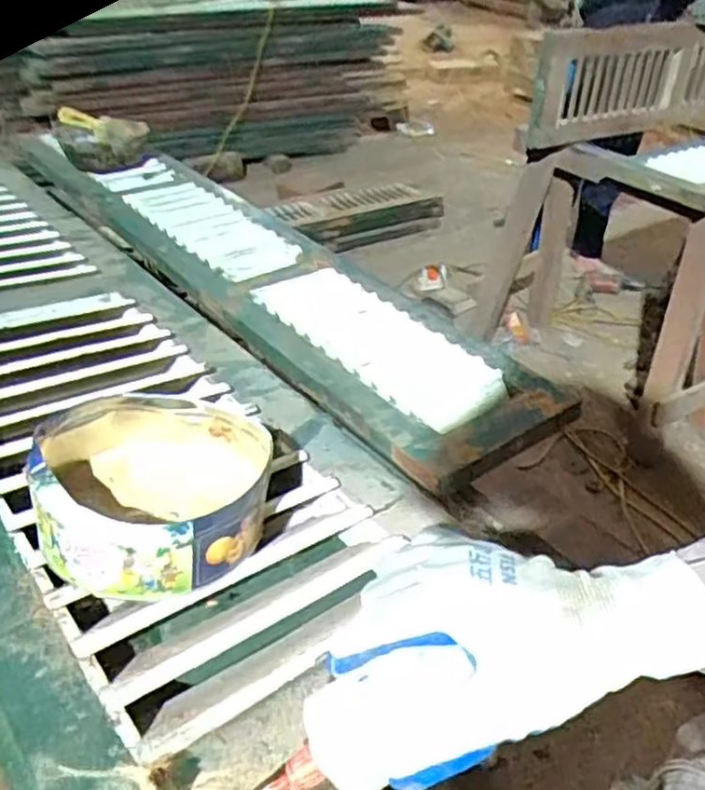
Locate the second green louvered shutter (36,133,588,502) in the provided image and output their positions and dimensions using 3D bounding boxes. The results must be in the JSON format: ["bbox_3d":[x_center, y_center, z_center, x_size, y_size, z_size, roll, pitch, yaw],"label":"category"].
[{"bbox_3d":[-0.180,-0.248,1.301,0.280,0.066,1.245,-25,45,-33],"label":"second green louvered shutter"}]

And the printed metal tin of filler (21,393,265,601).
[{"bbox_3d":[-0.141,0.064,0.488,0.160,0.060,0.146,5,36,2],"label":"printed metal tin of filler"}]

